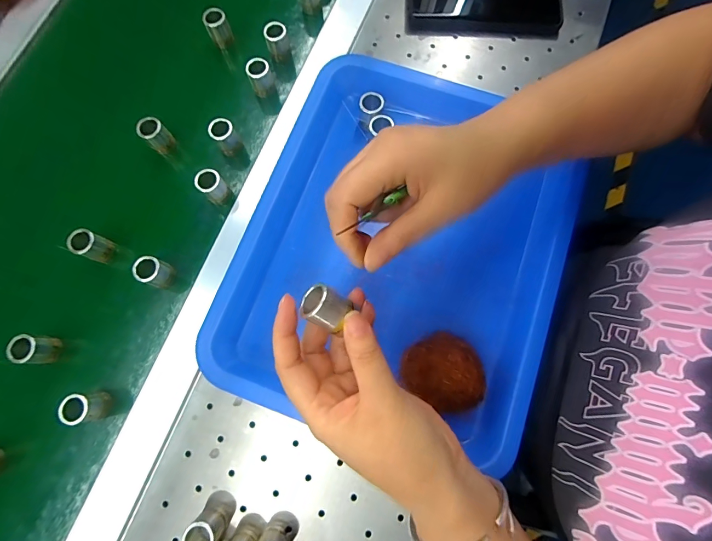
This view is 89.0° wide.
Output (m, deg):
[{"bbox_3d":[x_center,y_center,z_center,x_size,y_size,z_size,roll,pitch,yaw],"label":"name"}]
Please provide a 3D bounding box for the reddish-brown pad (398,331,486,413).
[{"bbox_3d":[0.071,0.082,0.298,0.064,0.033,0.056,33,79,8],"label":"reddish-brown pad"}]

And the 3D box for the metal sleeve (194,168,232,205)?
[{"bbox_3d":[-0.134,-0.079,0.339,0.020,0.030,0.022,0,77,1],"label":"metal sleeve"}]

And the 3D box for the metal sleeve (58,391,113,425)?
[{"bbox_3d":[-0.220,0.111,0.295,0.021,0.032,0.021,-9,77,-1],"label":"metal sleeve"}]

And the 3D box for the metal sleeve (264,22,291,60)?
[{"bbox_3d":[-0.081,-0.239,0.382,0.021,0.033,0.021,-20,76,-3],"label":"metal sleeve"}]

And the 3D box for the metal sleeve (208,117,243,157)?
[{"bbox_3d":[-0.127,-0.129,0.353,0.021,0.034,0.019,-25,78,-5],"label":"metal sleeve"}]

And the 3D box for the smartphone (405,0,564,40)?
[{"bbox_3d":[0.140,-0.300,0.395,0.165,0.016,0.094,6,76,4],"label":"smartphone"}]

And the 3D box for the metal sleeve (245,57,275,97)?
[{"bbox_3d":[-0.096,-0.196,0.374,0.023,0.038,0.020,-20,76,-3],"label":"metal sleeve"}]

